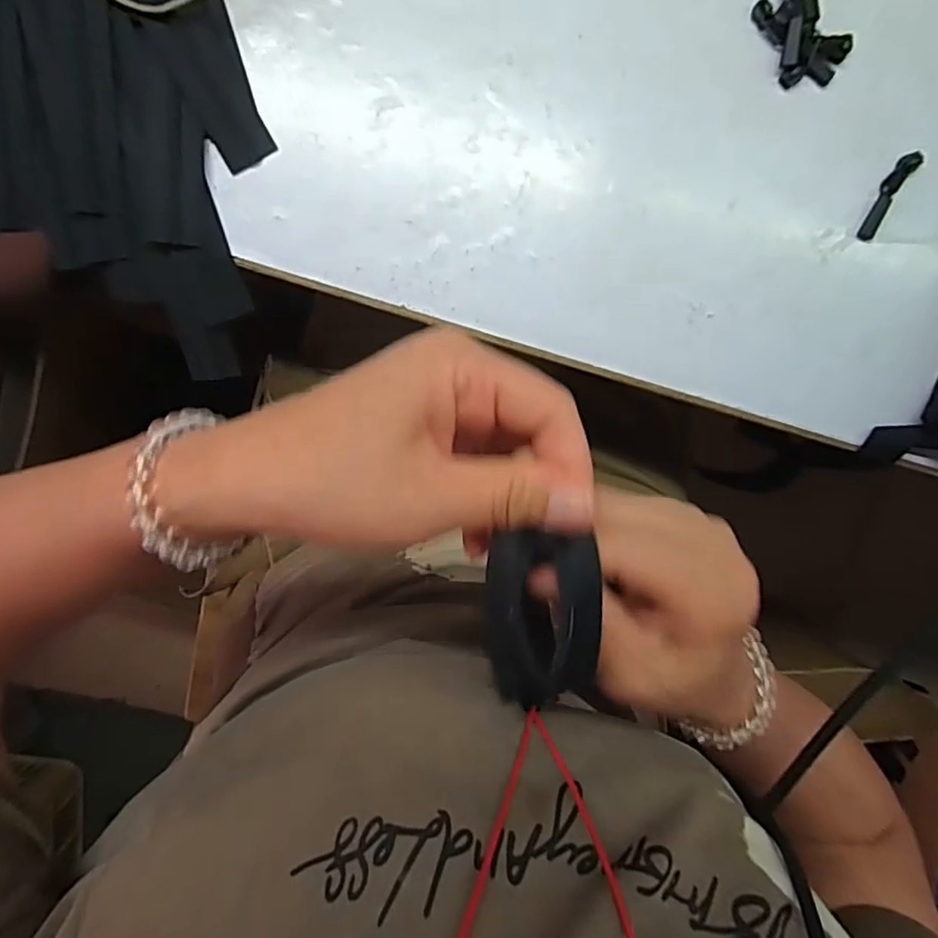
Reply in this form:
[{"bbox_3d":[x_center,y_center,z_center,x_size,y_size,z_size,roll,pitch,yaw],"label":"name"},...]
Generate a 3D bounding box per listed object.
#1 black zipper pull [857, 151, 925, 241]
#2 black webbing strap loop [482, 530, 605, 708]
[{"bbox_3d":[0.251,-0.164,0.362,0.013,0.006,0.056,30,97,-5],"label":"black zipper pull"},{"bbox_3d":[0.024,0.052,0.203,0.036,0.022,0.061,-5,99,0],"label":"black webbing strap loop"}]

